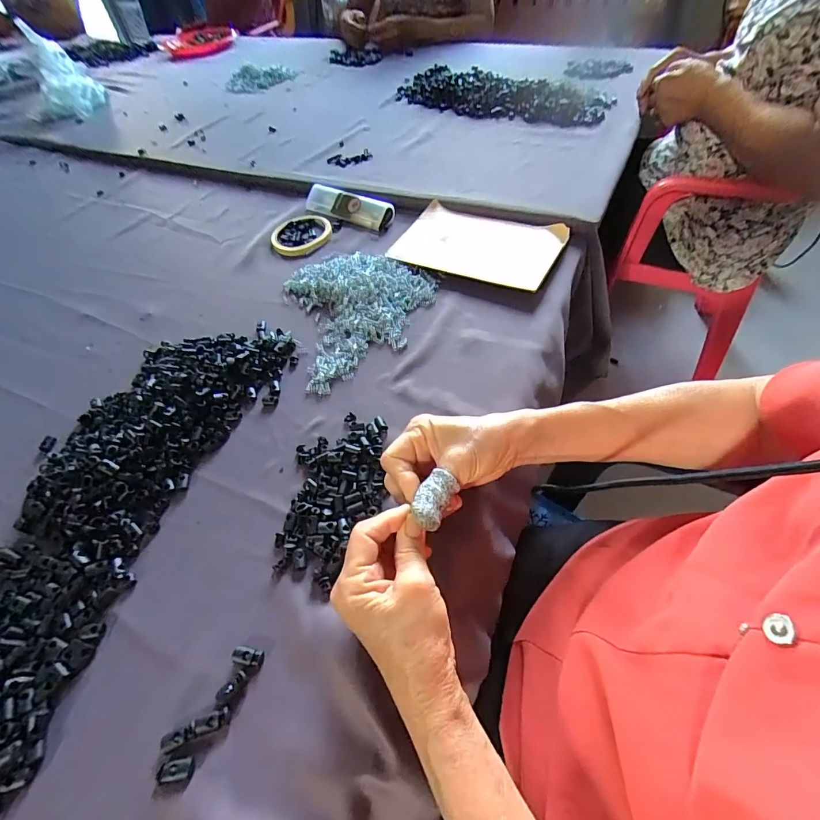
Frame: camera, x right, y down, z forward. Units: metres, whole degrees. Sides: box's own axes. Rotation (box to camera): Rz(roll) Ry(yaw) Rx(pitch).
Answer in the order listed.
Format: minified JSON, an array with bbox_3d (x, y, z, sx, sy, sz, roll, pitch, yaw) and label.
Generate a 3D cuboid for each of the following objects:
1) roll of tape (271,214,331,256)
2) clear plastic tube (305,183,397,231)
[{"bbox_3d":[-0.163,-0.271,0.635,0.086,0.012,0.109,-4,51,2],"label":"roll of tape"},{"bbox_3d":[-0.101,-0.322,0.658,0.151,0.030,0.049,26,58,23],"label":"clear plastic tube"}]

